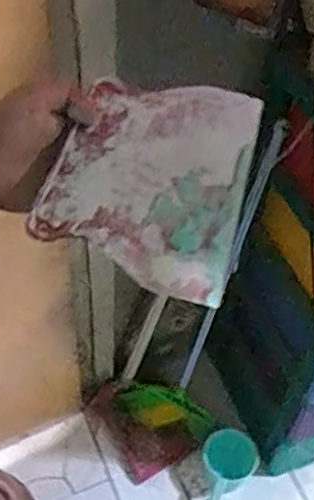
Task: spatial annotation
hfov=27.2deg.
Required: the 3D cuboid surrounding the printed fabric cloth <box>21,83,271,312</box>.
[{"bbox_3d":[-0.005,-0.061,0.500,0.143,0.010,0.206,13,53,7],"label":"printed fabric cloth"}]

